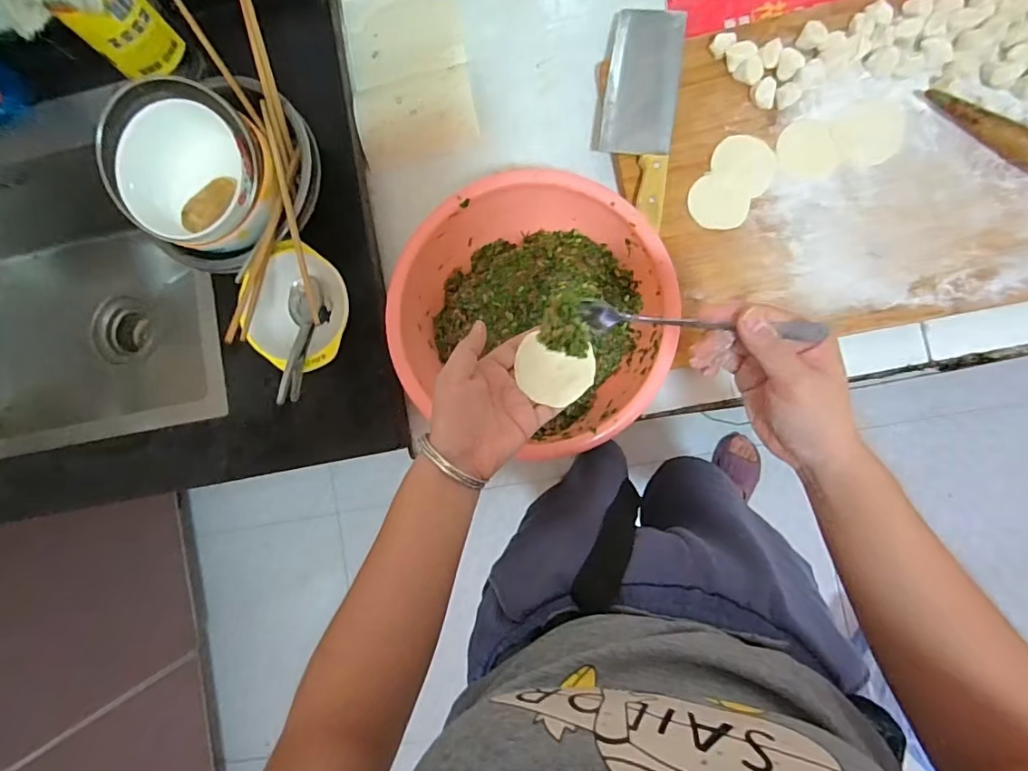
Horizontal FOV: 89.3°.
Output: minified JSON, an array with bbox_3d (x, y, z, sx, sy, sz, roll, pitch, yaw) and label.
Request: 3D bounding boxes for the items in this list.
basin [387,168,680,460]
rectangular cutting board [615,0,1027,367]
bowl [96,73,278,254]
[{"bbox_3d":[0.020,-0.078,0.574,0.286,0.093,0.276,0,86,7],"label":"basin"},{"bbox_3d":[0.427,-0.253,0.567,0.549,0.024,0.358,-11,88,5],"label":"rectangular cutting board"},{"bbox_3d":[-0.324,-0.217,0.535,0.139,0.087,0.140,0,86,7],"label":"bowl"}]

